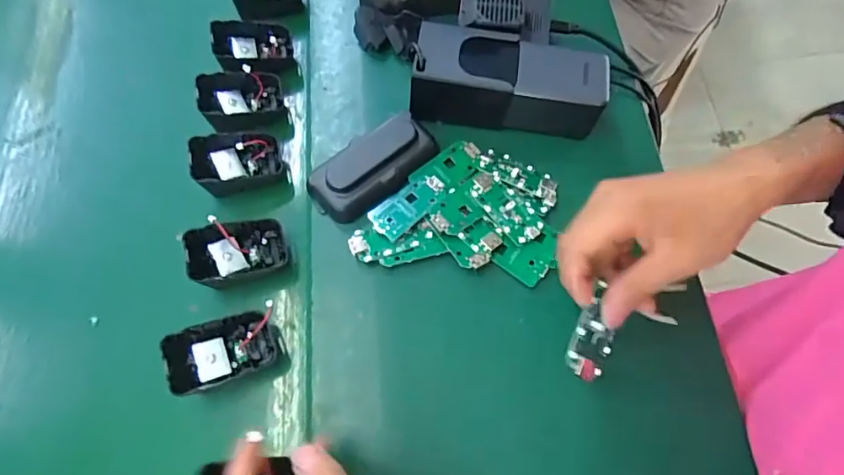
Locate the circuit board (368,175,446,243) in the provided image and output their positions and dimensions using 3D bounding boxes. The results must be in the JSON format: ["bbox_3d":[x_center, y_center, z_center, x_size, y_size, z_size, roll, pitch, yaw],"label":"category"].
[{"bbox_3d":[-0.010,-0.027,0.385,0.064,0.004,0.031,-41,72,-13],"label":"circuit board"}]

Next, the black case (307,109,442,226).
[{"bbox_3d":[-0.038,-0.060,0.393,0.109,0.022,0.050,-39,72,-12],"label":"black case"}]

